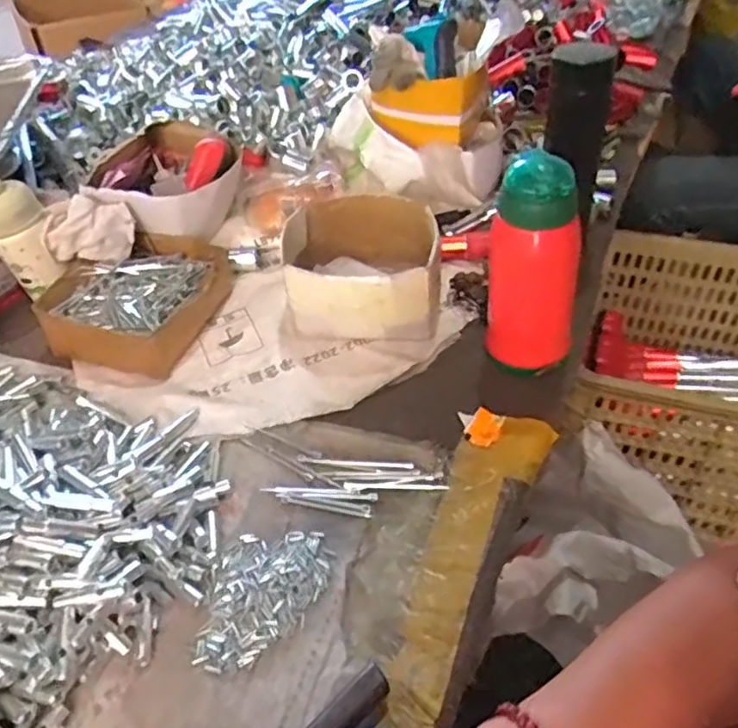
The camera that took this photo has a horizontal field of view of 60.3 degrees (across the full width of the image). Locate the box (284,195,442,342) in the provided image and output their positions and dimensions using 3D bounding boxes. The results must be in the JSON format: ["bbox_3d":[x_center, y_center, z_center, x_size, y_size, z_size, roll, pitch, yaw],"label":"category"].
[{"bbox_3d":[-0.005,-0.103,0.699,0.157,0.089,0.161,-2,44,5],"label":"box"}]

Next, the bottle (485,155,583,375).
[{"bbox_3d":[0.149,-0.083,0.578,0.077,0.198,0.066,3,44,10],"label":"bottle"}]

